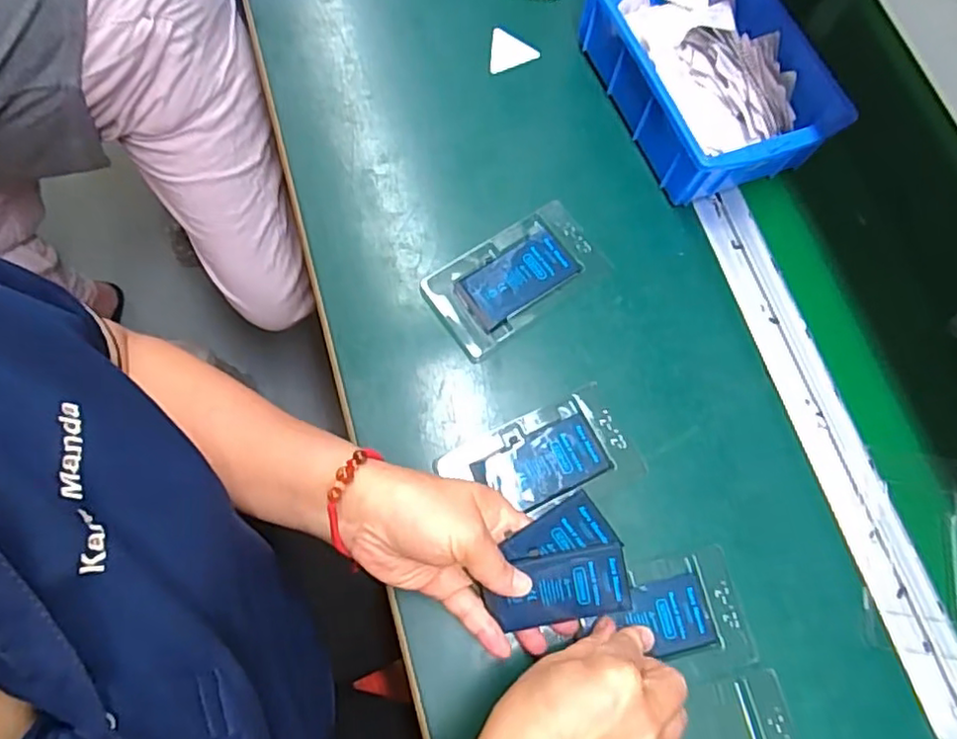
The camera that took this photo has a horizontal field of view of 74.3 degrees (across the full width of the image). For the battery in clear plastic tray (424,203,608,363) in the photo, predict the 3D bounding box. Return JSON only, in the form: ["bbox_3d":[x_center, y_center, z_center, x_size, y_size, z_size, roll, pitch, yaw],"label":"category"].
[{"bbox_3d":[0.028,-0.069,0.471,0.128,0.007,0.072,-35,75,-11],"label":"battery in clear plastic tray"}]

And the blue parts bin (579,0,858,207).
[{"bbox_3d":[0.184,-0.239,0.500,0.145,0.064,0.199,-20,73,-7],"label":"blue parts bin"}]

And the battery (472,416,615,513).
[{"bbox_3d":[0.043,0.066,0.424,0.083,0.004,0.043,-24,74,-8],"label":"battery"}]

